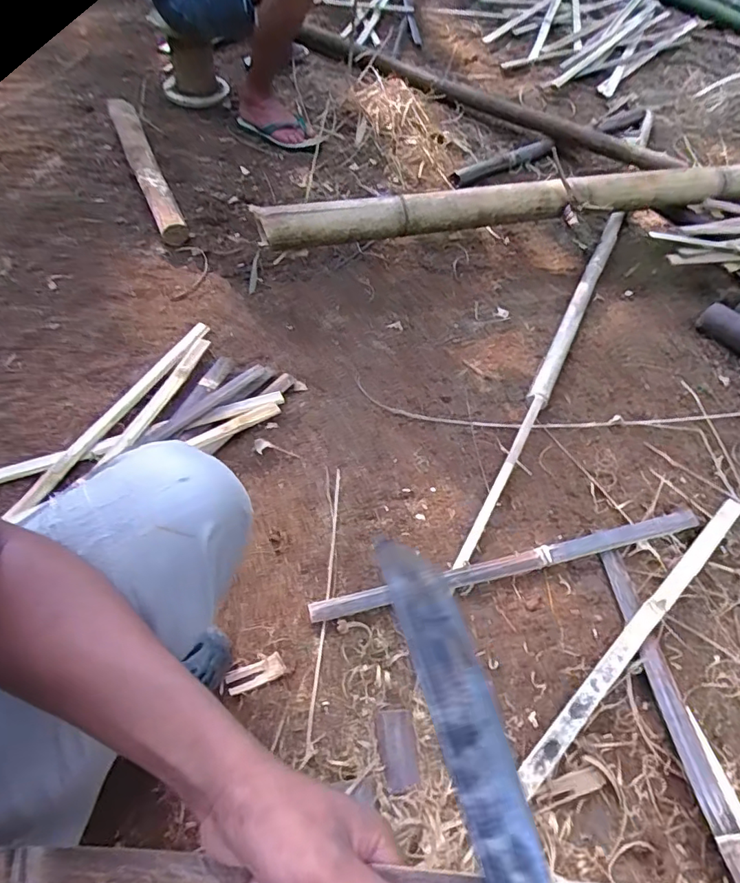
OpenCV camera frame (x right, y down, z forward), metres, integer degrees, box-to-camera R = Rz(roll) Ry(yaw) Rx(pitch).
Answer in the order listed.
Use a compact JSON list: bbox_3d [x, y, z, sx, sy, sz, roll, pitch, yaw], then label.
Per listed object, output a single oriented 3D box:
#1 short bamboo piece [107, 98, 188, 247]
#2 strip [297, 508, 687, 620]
[{"bbox_3d":[-0.570,-0.692,1.350,0.072,0.086,0.590,-17,58,-21],"label":"short bamboo piece"},{"bbox_3d":[0.221,0.187,0.824,0.630,0.025,0.033,-11,57,-11],"label":"strip"}]

